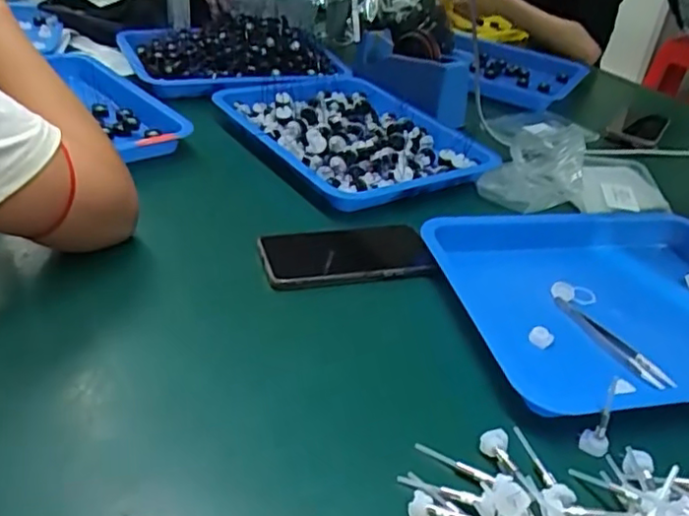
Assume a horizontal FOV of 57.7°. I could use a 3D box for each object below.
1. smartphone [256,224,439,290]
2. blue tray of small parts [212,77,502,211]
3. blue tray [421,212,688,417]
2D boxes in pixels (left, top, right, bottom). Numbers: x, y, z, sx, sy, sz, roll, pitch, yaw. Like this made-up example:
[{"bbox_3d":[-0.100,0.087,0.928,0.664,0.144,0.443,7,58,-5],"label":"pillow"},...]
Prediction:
[{"bbox_3d":[0.001,-0.006,0.605,0.160,0.011,0.086,-2,35,-14],"label":"smartphone"},{"bbox_3d":[0.004,-0.163,0.823,0.255,0.041,0.323,-17,41,-31],"label":"blue tray of small parts"},{"bbox_3d":[0.262,0.030,0.575,0.321,0.034,0.256,-4,36,-16],"label":"blue tray"}]

